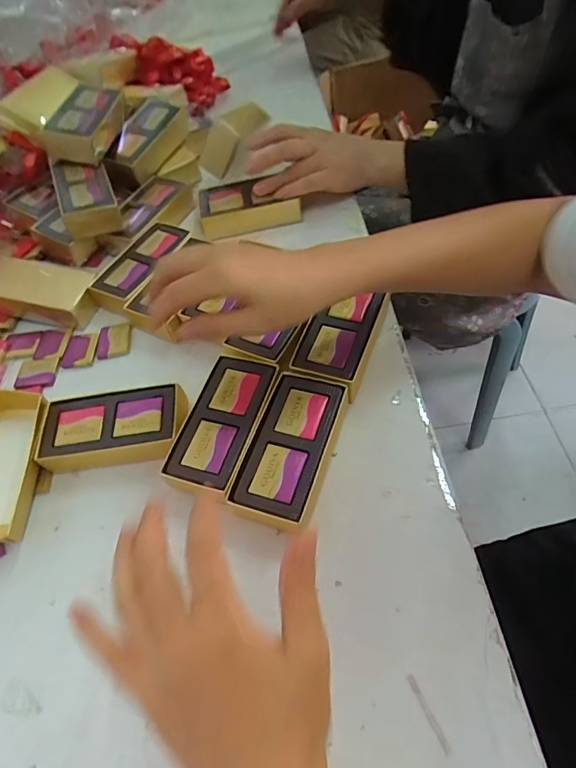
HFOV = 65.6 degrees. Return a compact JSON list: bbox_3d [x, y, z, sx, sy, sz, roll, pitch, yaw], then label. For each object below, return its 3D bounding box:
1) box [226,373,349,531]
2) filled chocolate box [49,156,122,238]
[{"bbox_3d":[0.002,0.048,0.336,0.058,0.026,0.116,13,59,18],"label":"box"},{"bbox_3d":[-0.227,-0.212,0.506,0.055,0.040,0.105,-24,55,-6],"label":"filled chocolate box"}]

